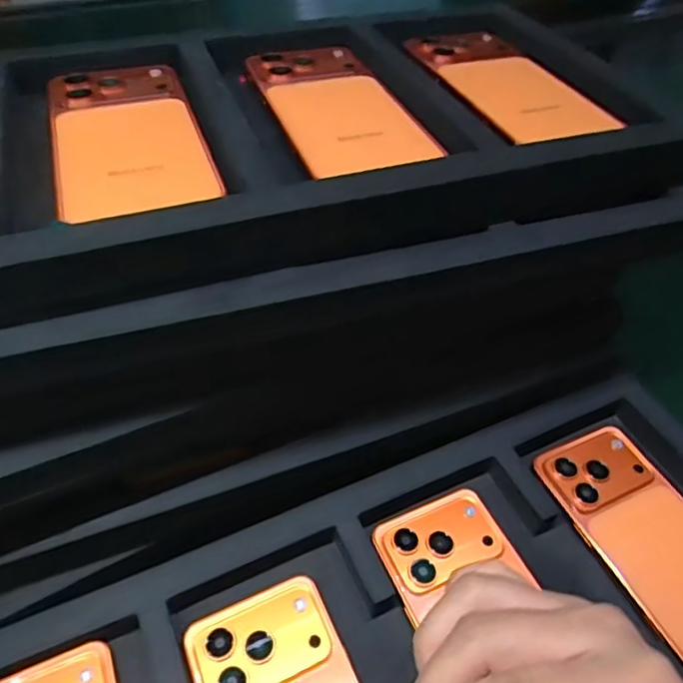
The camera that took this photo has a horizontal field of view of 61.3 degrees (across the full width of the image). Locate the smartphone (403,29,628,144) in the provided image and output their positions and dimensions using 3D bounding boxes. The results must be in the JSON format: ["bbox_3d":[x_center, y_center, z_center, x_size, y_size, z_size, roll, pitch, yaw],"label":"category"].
[{"bbox_3d":[0.104,-0.167,0.369,0.074,0.011,0.161,-14,48,-15],"label":"smartphone"}]

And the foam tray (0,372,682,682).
[{"bbox_3d":[0.038,0.165,0.298,0.475,0.043,0.221,-17,49,-17],"label":"foam tray"}]

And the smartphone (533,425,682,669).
[{"bbox_3d":[0.197,0.120,0.359,0.082,0.013,0.150,-18,49,-18],"label":"smartphone"}]

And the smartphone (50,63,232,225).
[{"bbox_3d":[-0.113,-0.110,0.304,0.074,0.008,0.148,-14,48,-15],"label":"smartphone"}]

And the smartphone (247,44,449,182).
[{"bbox_3d":[-0.003,-0.139,0.336,0.074,0.009,0.146,-14,48,-14],"label":"smartphone"}]

